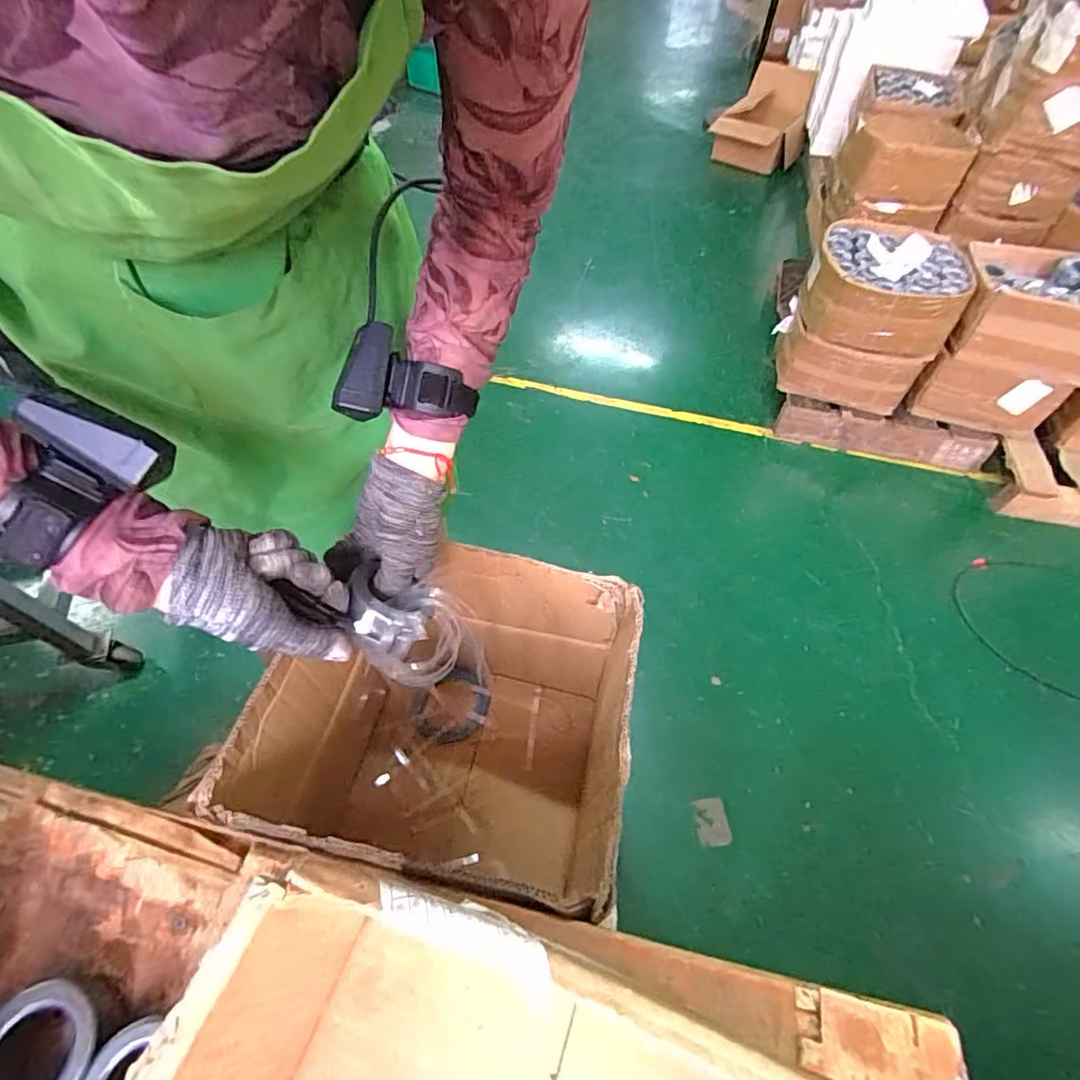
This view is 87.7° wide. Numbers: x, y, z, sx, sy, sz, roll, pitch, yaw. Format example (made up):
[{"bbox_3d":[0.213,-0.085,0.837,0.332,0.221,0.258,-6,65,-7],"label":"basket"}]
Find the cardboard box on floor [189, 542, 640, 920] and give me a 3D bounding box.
[{"bbox_3d":[-0.090,0.212,0.617,0.320,0.321,0.282,11,54,6],"label":"cardboard box on floor"}]

